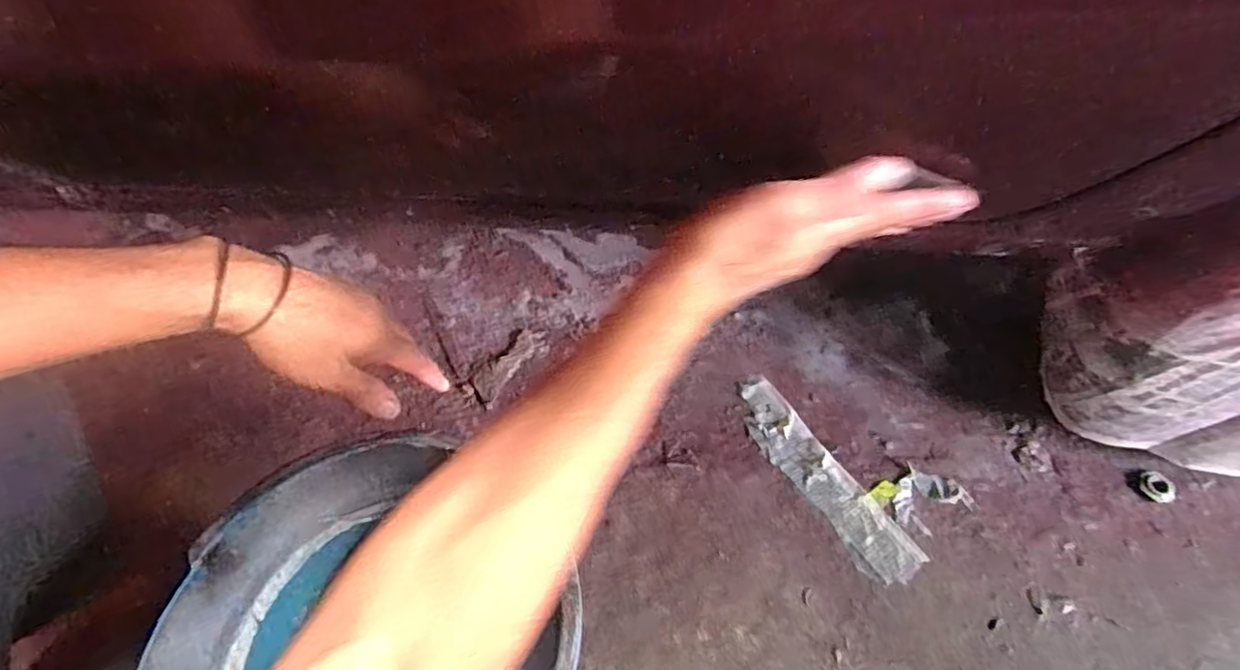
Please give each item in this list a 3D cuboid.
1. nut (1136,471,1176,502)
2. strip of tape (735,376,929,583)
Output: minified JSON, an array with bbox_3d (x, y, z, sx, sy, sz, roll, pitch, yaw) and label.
[{"bbox_3d":[0.558,0.157,0.662,0.031,0.010,0.031,-1,62,2],"label":"nut"},{"bbox_3d":[0.213,0.151,0.692,0.059,0.004,0.256,-29,58,-14],"label":"strip of tape"}]

